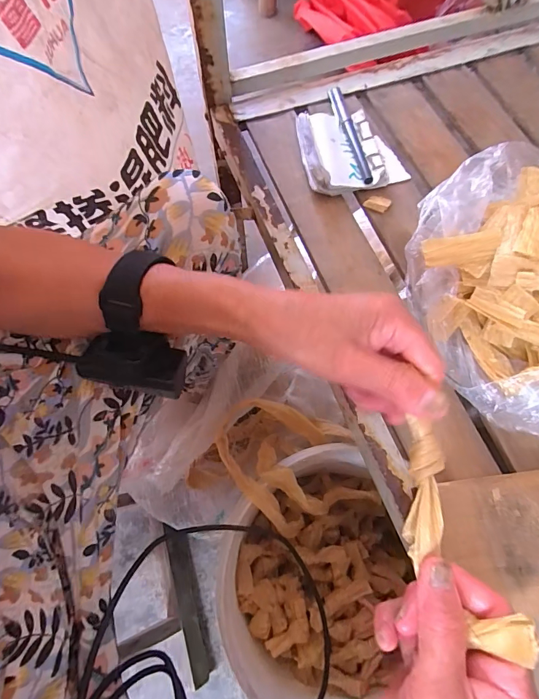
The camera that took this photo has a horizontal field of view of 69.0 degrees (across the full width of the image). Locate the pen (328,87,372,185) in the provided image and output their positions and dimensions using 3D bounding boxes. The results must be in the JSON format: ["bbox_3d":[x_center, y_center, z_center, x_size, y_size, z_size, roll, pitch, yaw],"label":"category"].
[{"bbox_3d":[0.089,-0.233,0.424,0.013,0.009,0.143,-11,69,-5],"label":"pen"}]

